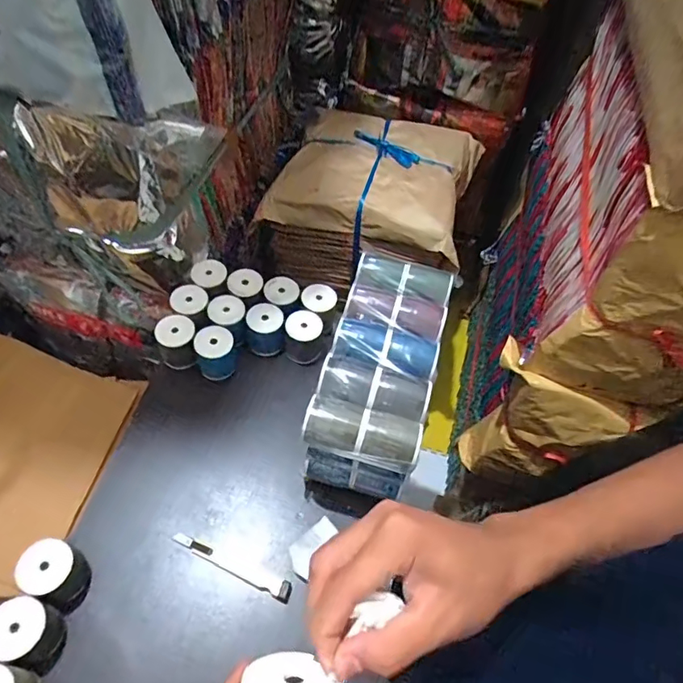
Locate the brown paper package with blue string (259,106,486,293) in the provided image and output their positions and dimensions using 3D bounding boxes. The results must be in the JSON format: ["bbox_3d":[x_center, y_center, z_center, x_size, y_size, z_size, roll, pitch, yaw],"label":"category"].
[{"bbox_3d":[0.080,-0.336,1.119,0.388,0.216,0.421,15,56,5],"label":"brown paper package with blue string"}]

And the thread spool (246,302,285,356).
[{"bbox_3d":[-0.116,-0.016,0.771,0.056,0.070,0.054,2,56,-3],"label":"thread spool"}]

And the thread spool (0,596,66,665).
[{"bbox_3d":[-0.334,0.308,0.534,0.051,0.070,0.055,2,56,-3],"label":"thread spool"}]

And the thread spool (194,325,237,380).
[{"bbox_3d":[-0.185,0.018,0.741,0.054,0.076,0.046,-14,58,-14],"label":"thread spool"}]

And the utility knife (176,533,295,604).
[{"bbox_3d":[-0.134,0.272,0.613,0.158,0.007,0.022,22,57,10],"label":"utility knife"}]

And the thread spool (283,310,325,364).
[{"bbox_3d":[-0.057,-0.007,0.768,0.058,0.060,0.055,2,56,-3],"label":"thread spool"}]

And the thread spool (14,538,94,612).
[{"bbox_3d":[-0.318,0.259,0.562,0.062,0.062,0.056,24,57,12],"label":"thread spool"}]

